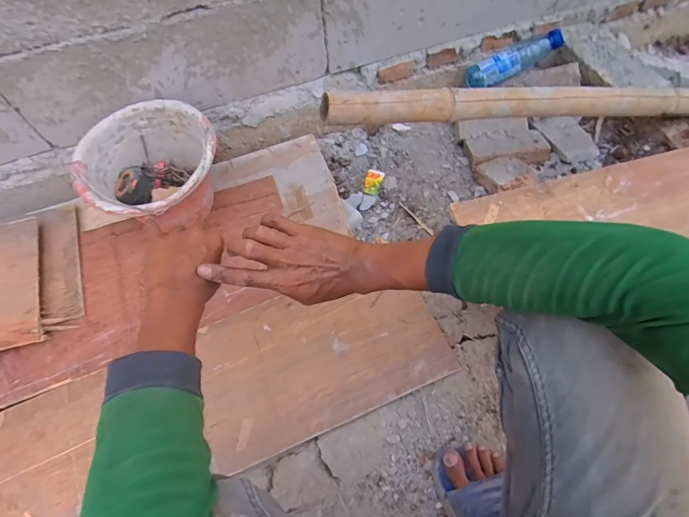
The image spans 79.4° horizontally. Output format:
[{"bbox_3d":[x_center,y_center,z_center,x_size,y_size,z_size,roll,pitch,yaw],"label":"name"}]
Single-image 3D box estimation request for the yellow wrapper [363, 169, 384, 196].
[{"bbox_3d":[0.065,-0.177,0.964,0.044,0.004,0.065,16,73,26],"label":"yellow wrapper"}]

